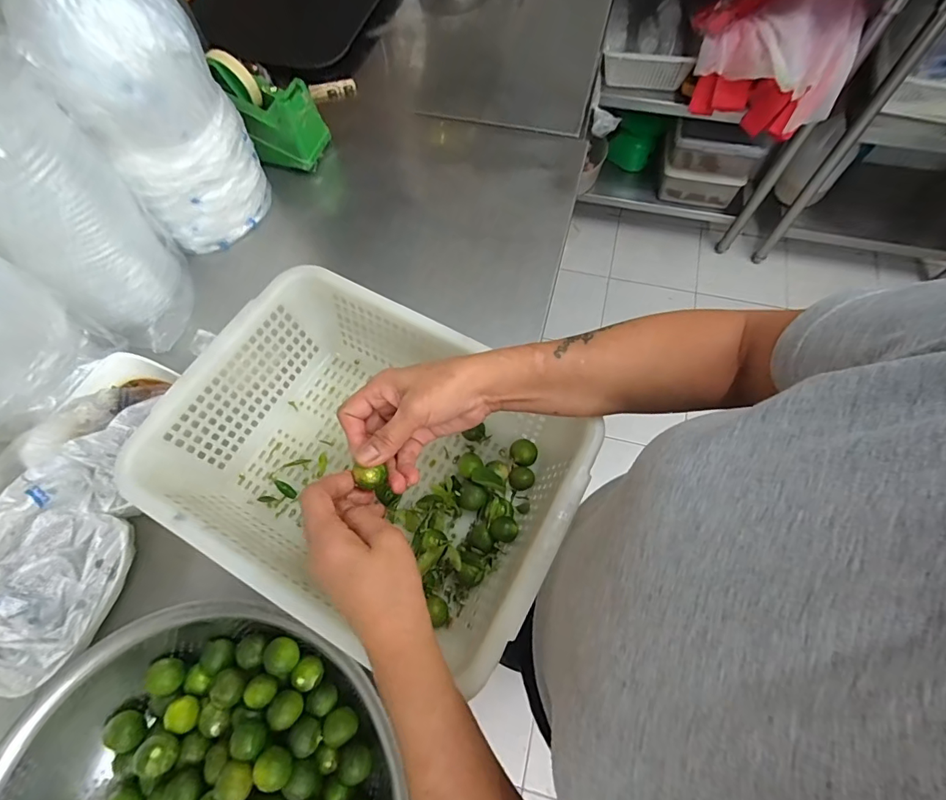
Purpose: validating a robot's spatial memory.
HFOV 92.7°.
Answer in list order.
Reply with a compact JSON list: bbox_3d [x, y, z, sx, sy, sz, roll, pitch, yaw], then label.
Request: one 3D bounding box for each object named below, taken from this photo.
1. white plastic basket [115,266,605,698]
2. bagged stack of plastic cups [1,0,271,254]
[{"bbox_3d":[-0.092,0.056,0.424,0.347,0.105,0.257,27,70,13],"label":"white plastic basket"},{"bbox_3d":[-0.339,-0.308,0.500,0.108,0.279,0.113,-1,66,1],"label":"bagged stack of plastic cups"}]

